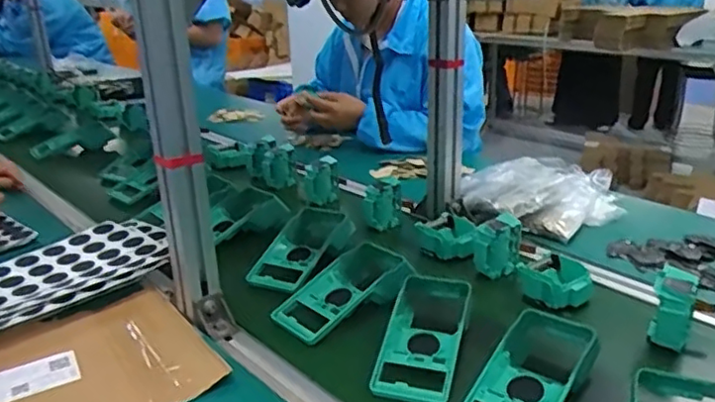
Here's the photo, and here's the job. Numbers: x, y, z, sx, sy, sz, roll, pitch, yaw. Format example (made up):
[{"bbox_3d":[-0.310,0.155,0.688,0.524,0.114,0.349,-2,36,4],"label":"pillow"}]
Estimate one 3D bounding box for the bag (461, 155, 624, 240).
[{"bbox_3d":[0.310,-0.014,1.018,0.271,0.087,0.173,-5,22,-10],"label":"bag"}]

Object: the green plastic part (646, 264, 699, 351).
[{"bbox_3d":[0.351,0.120,0.704,0.044,0.072,0.062,14,27,32],"label":"green plastic part"}]

